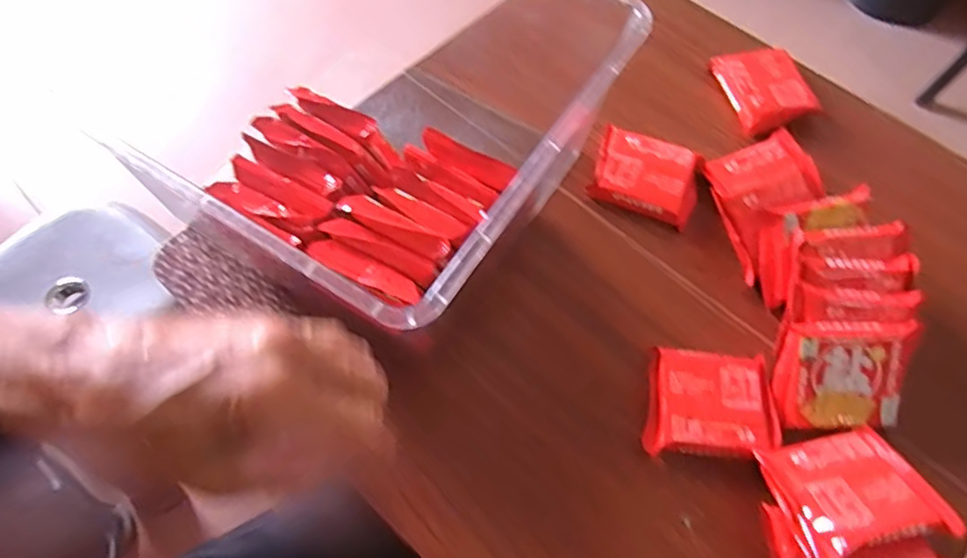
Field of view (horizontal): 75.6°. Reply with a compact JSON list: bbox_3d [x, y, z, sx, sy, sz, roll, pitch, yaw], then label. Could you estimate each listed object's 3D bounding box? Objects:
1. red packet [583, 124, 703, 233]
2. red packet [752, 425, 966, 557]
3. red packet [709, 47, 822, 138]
[{"bbox_3d":[0.139,-0.088,0.529,0.086,0.017,0.076,17,63,7],"label":"red packet"},{"bbox_3d":[0.235,0.133,0.393,0.098,0.023,0.078,-8,36,-9],"label":"red packet"},{"bbox_3d":[0.265,-0.177,0.583,0.072,0.017,0.087,-12,64,-8],"label":"red packet"}]

